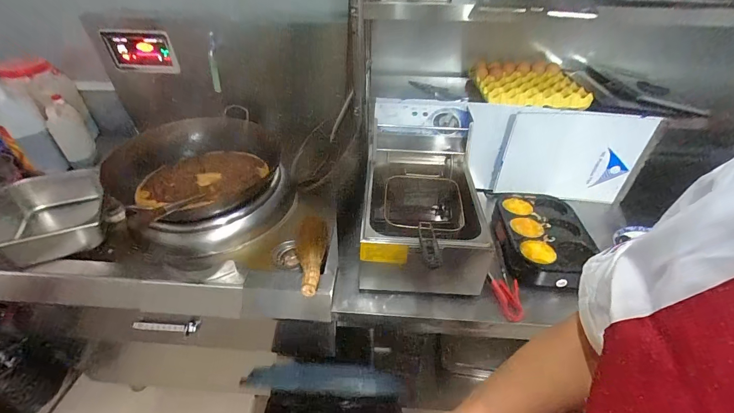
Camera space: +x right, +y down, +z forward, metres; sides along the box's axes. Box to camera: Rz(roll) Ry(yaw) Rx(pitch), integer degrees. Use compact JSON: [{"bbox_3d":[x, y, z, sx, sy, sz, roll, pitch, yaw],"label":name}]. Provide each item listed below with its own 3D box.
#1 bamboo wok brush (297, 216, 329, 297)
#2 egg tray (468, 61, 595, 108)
[{"bbox_3d":[-0.142,0.130,0.904,0.080,0.059,0.261,-1,37,-2],"label":"bamboo wok brush"},{"bbox_3d":[0.511,-0.406,1.138,0.293,0.045,0.347,2,37,3],"label":"egg tray"}]

